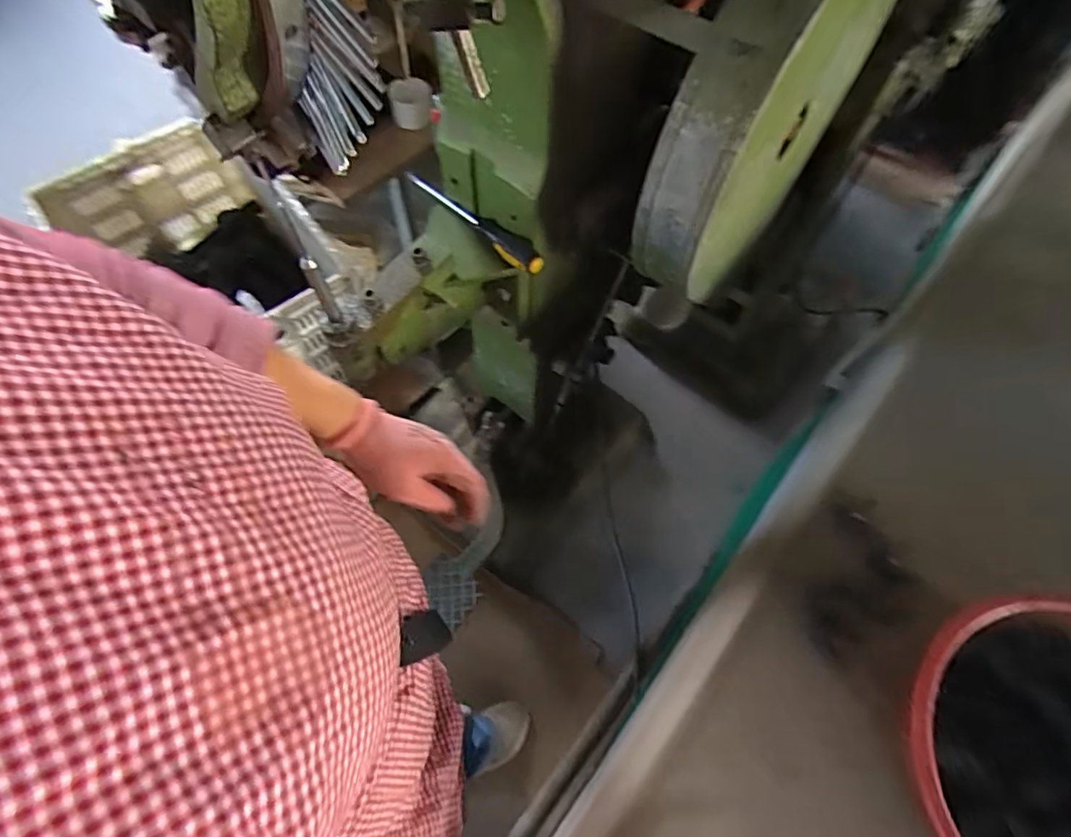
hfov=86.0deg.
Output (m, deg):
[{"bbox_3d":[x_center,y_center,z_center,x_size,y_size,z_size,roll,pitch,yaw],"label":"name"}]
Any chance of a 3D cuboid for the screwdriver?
[{"bbox_3d":[-0.085,-0.266,0.761,0.252,0.031,0.033,42,70,17],"label":"screwdriver"}]

